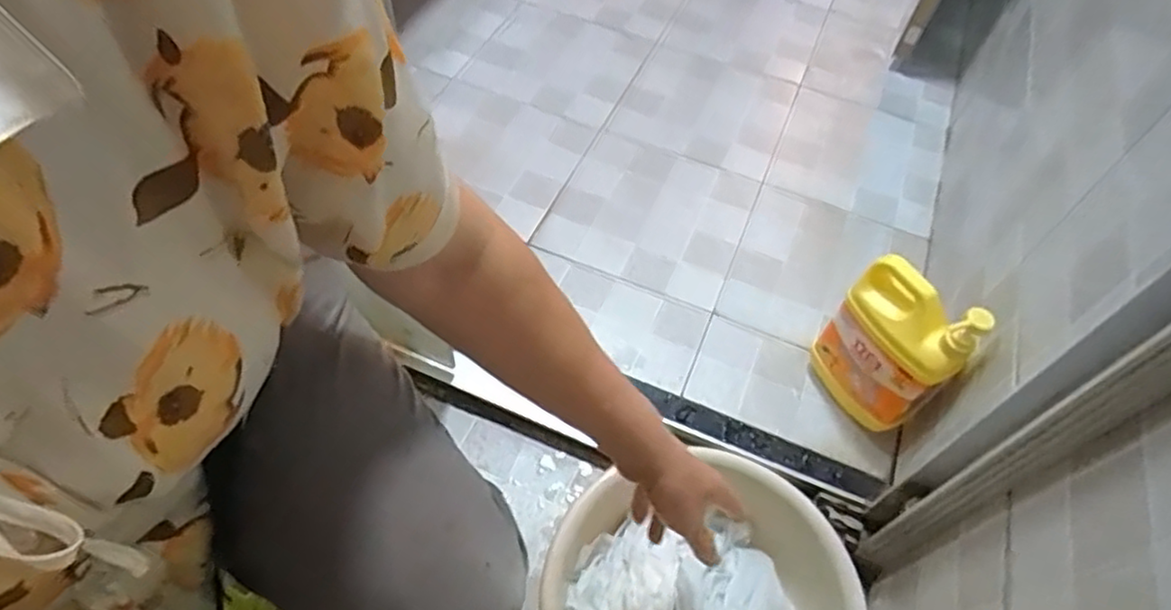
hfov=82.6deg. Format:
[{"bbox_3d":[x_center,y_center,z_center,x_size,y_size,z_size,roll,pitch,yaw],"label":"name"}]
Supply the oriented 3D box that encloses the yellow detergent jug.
[{"bbox_3d":[0.365,0.057,0.815,0.067,0.218,0.145,-23,61,-17],"label":"yellow detergent jug"}]

